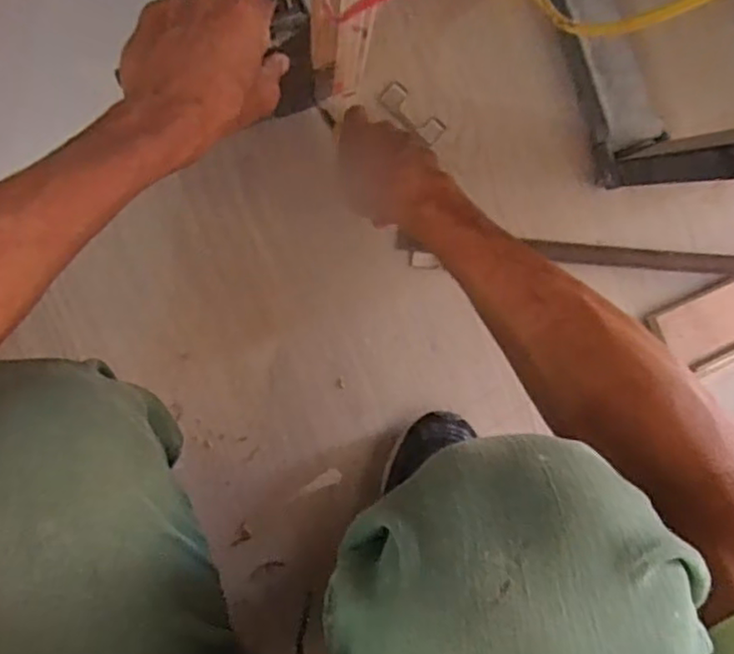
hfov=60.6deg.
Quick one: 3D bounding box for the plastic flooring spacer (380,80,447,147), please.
[{"bbox_3d":[0.042,-0.197,0.581,0.069,0.006,0.028,38,90,-6],"label":"plastic flooring spacer"}]

